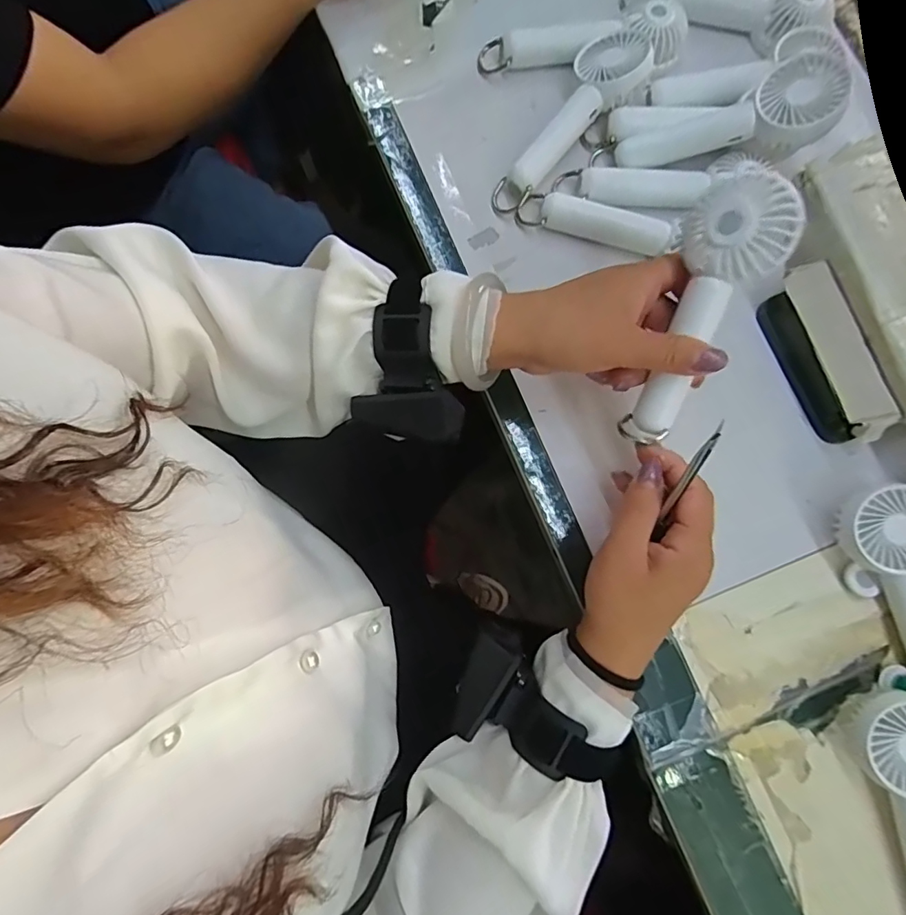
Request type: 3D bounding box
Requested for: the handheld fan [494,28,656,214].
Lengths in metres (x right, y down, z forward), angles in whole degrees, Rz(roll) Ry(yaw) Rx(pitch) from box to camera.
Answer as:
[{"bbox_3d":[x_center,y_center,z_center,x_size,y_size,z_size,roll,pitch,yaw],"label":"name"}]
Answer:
[{"bbox_3d":[0.092,-0.256,0.380,0.052,0.045,0.160,35,81,5],"label":"handheld fan"}]

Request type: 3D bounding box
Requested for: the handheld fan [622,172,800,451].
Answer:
[{"bbox_3d":[0.141,-0.078,0.286,0.051,0.025,0.149,17,118,2],"label":"handheld fan"}]

